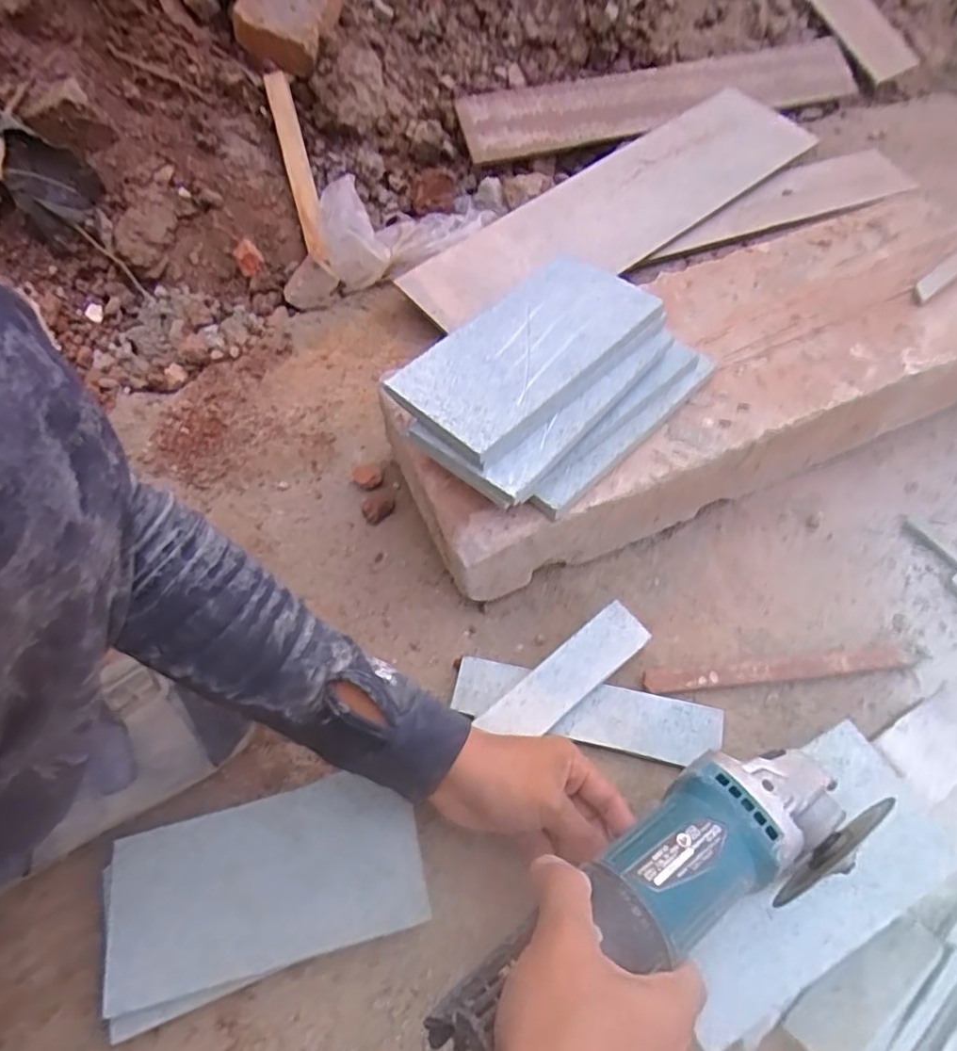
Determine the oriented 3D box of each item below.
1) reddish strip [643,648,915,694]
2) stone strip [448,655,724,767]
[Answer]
[{"bbox_3d":[0.236,0.114,0.491,0.212,0.010,0.019,-5,58,-2],"label":"reddish strip"},{"bbox_3d":[0.081,0.141,0.475,0.198,0.017,0.045,11,59,8],"label":"stone strip"}]

